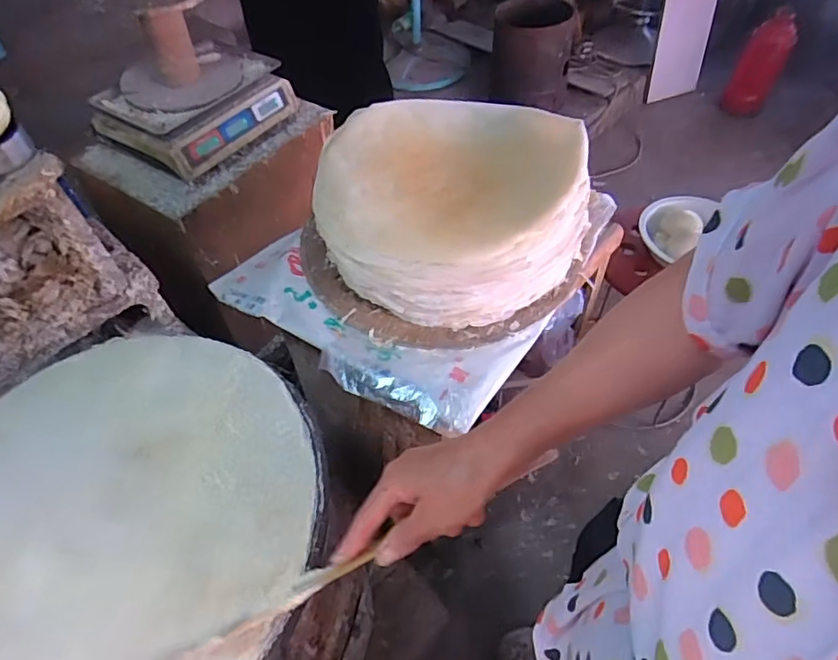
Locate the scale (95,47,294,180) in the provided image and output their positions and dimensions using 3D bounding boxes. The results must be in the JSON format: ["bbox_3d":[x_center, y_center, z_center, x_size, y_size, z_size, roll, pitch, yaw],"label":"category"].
[{"bbox_3d":[-0.469,-0.477,1.168,0.242,0.127,0.331,24,56,22],"label":"scale"}]

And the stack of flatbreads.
[{"bbox_3d":[0.043,-0.185,0.823,0.371,0.154,0.354,-6,51,-1],"label":"stack of flatbreads"}]

